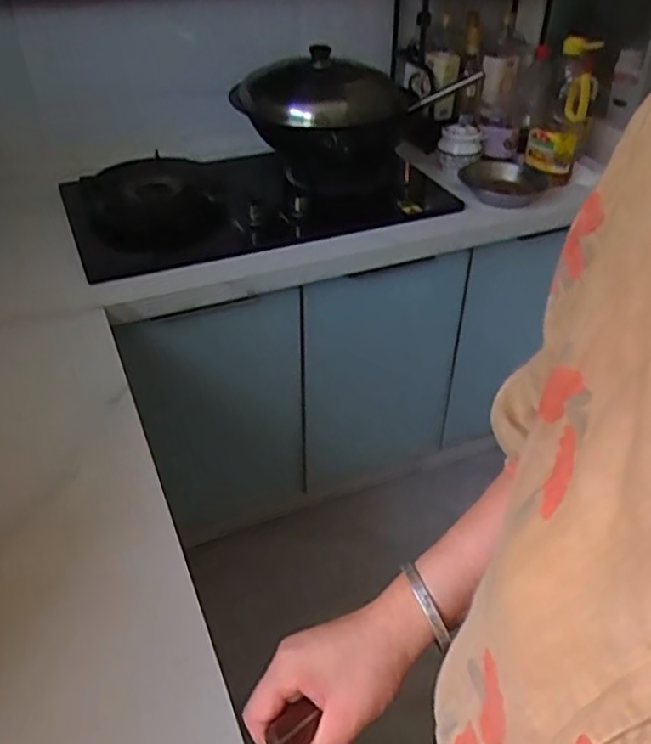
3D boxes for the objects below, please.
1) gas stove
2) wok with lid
[{"bbox_3d":[-0.157,-0.380,1.392,0.720,0.100,0.475,-16,41,-20],"label":"gas stove"},{"bbox_3d":[-0.022,-0.526,1.382,0.352,0.227,0.340,0,38,0],"label":"wok with lid"}]

